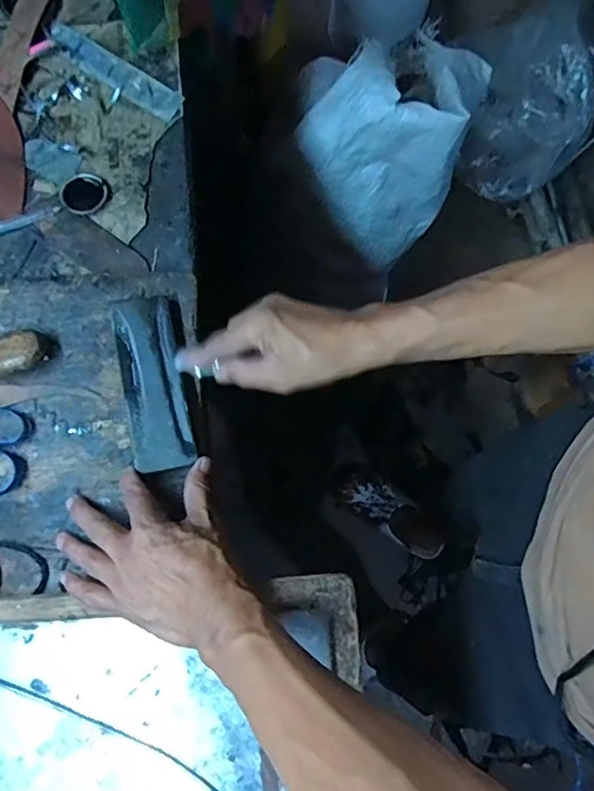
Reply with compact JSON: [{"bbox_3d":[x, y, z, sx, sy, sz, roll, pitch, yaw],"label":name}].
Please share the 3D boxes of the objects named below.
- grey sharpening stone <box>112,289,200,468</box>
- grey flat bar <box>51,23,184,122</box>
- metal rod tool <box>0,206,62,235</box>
[{"bbox_3d":[-0.124,-0.013,0.490,0.061,0.015,0.154,-12,77,-2],"label":"grey sharpening stone"},{"bbox_3d":[-0.183,-0.325,0.573,0.159,0.007,0.033,33,84,7],"label":"grey flat bar"},{"bbox_3d":[-0.270,-0.162,0.543,0.095,0.006,0.011,-19,75,-4],"label":"metal rod tool"}]

